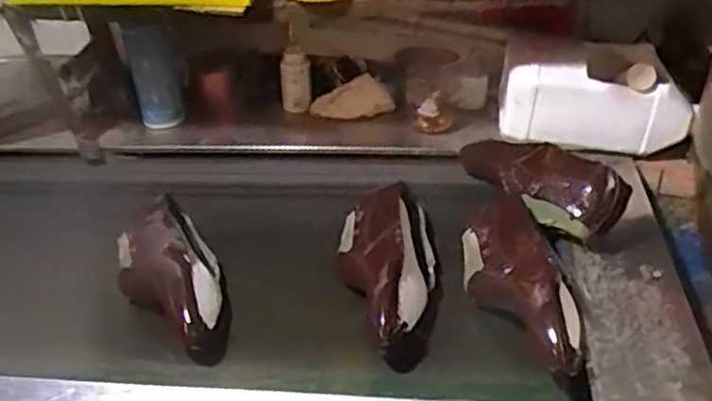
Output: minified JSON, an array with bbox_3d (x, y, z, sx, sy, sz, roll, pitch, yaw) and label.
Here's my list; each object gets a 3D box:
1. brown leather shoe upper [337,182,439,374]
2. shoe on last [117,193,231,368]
[{"bbox_3d":[0.038,0.073,0.861,0.119,0.084,0.274,-1,39,3],"label":"brown leather shoe upper"},{"bbox_3d":[-0.226,0.080,0.877,0.118,0.071,0.290,-18,41,-17],"label":"shoe on last"}]

